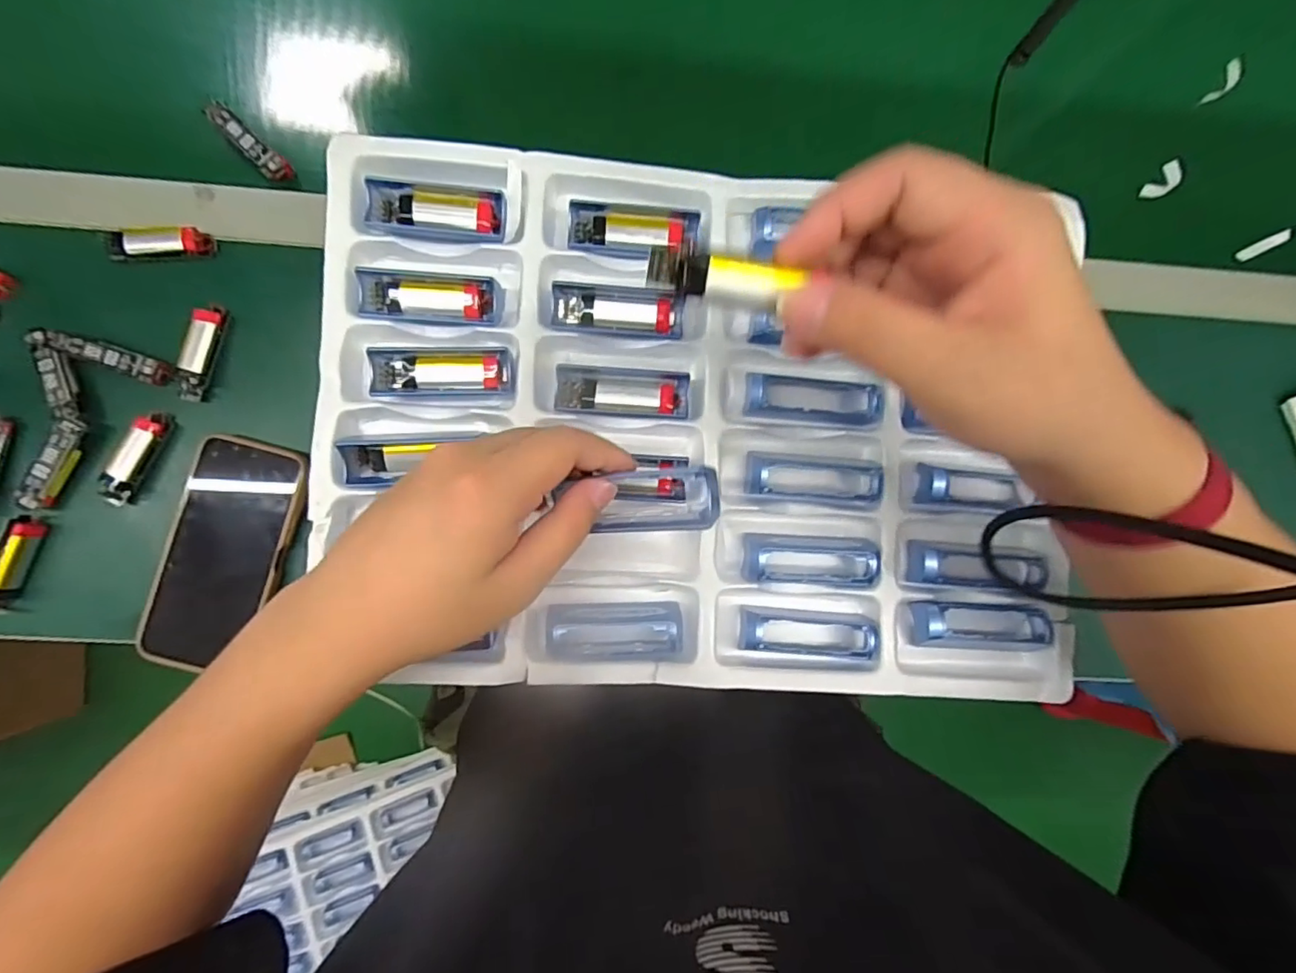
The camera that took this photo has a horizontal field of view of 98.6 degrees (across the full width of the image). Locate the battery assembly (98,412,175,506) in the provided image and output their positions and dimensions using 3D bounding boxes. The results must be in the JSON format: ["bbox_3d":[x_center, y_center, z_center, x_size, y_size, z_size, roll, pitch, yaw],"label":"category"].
[{"bbox_3d":[-0.356,-0.020,0.385,0.014,0.014,0.070,28,86,-2],"label":"battery assembly"}]

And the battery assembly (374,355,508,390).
[{"bbox_3d":[-0.120,-0.066,0.326,0.073,0.011,0.018,-1,87,-4],"label":"battery assembly"}]

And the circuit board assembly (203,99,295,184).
[{"bbox_3d":[-0.295,-0.255,0.412,0.074,0.011,0.019,45,85,-1],"label":"circuit board assembly"}]

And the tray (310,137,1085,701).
[{"bbox_3d":[0.035,-0.036,0.339,0.435,0.038,0.302,3,83,-4],"label":"tray"}]

